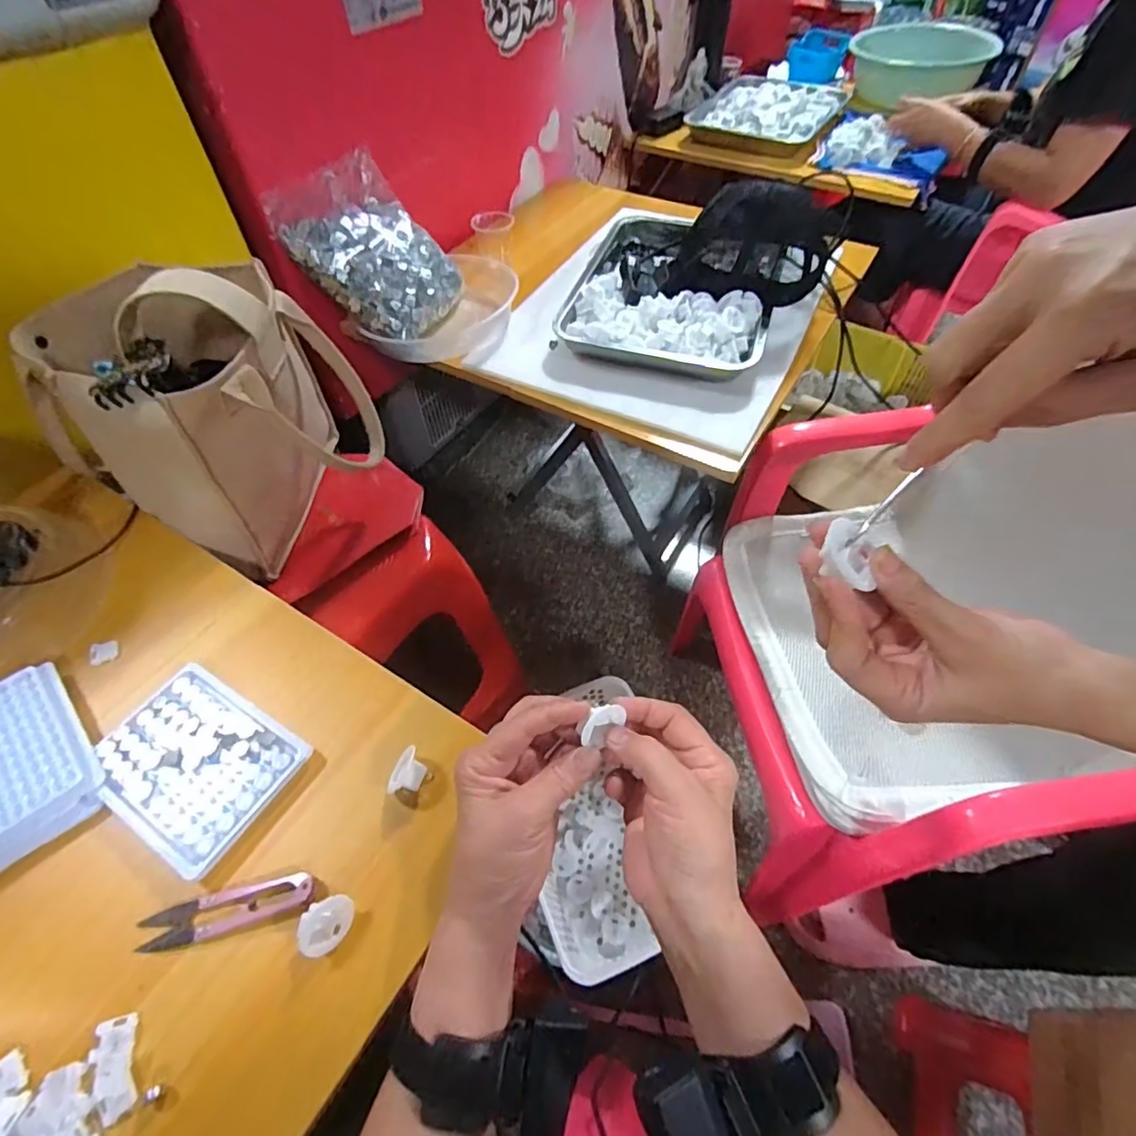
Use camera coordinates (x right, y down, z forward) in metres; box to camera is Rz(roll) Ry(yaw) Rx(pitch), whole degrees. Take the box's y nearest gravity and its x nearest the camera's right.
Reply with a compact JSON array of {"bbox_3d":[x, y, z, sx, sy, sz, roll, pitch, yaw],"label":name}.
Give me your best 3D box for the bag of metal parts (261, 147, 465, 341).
[{"bbox_3d":[-0.250,-0.413,0.757,0.220,0.038,0.177,44,63,-13],"label":"bag of metal parts"}]

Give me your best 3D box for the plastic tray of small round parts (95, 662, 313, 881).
[{"bbox_3d":[-0.258,0.133,0.397,0.127,0.011,0.100,26,58,19],"label":"plastic tray of small round parts"}]

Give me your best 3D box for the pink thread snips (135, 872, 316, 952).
[{"bbox_3d":[-0.203,0.204,0.347,0.098,0.010,0.021,-14,54,-9],"label":"pink thread snips"}]

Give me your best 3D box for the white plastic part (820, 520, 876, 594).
[{"bbox_3d":[0.121,-0.006,0.251,0.024,0.012,0.026,32,66,-20],"label":"white plastic part"}]

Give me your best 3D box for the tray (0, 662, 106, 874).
[{"bbox_3d":[-0.382,0.136,0.388,0.101,0.024,0.128,-36,61,-23],"label":"tray"}]

